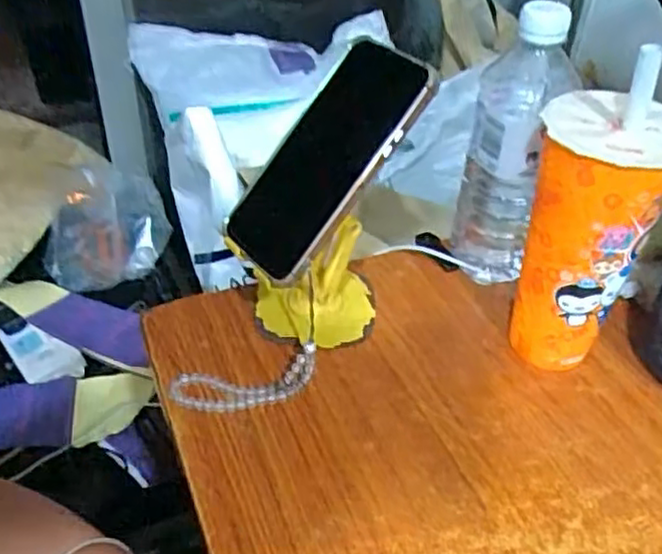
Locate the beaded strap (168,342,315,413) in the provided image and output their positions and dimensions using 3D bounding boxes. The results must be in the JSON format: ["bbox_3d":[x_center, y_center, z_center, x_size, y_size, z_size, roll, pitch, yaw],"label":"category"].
[{"bbox_3d":[-0.057,0.069,0.455,0.096,0.022,0.030,-6,40,-11],"label":"beaded strap"}]

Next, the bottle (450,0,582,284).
[{"bbox_3d":[0.135,-0.094,0.511,0.062,0.205,0.071,11,40,10],"label":"bottle"}]

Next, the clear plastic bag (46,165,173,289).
[{"bbox_3d":[-0.340,-0.084,1.031,0.175,0.120,0.169,-13,41,-18],"label":"clear plastic bag"}]

